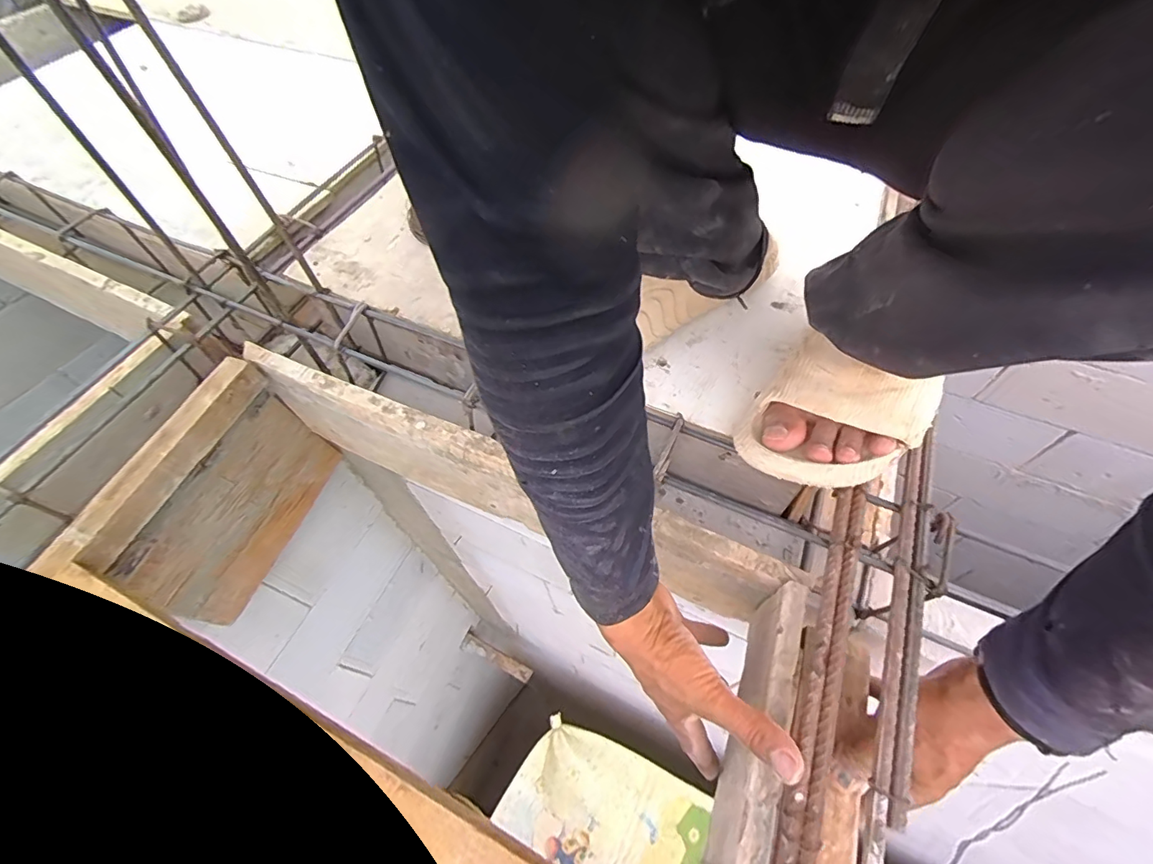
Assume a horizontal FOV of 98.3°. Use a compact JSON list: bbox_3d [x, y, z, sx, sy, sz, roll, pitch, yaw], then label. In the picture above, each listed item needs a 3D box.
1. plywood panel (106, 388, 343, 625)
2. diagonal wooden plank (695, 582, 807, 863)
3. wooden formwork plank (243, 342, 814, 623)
[{"bbox_3d":[-0.432,0.102,0.651,0.015,0.203,0.262,18,60,14],"label":"plywood panel"},{"bbox_3d":[0.122,0.251,0.362,0.020,0.116,0.267,18,56,13],"label":"diagonal wooden plank"},{"bbox_3d":[-0.099,0.053,0.554,0.614,0.169,0.022,21,61,15],"label":"wooden formwork plank"}]

